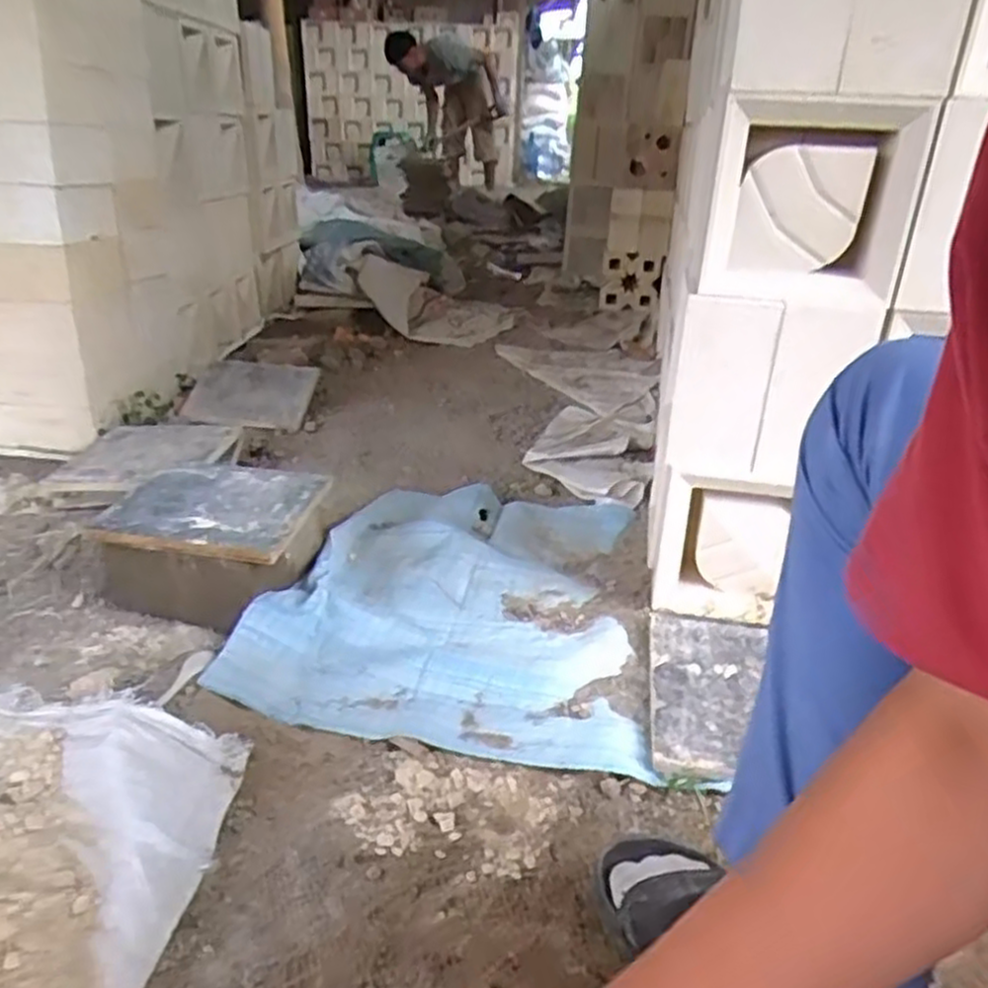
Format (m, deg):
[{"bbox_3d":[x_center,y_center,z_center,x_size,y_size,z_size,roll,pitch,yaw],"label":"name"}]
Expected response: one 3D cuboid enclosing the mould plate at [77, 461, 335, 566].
[{"bbox_3d":[-0.372,0.015,1.063,0.237,0.024,0.243,4,23,6],"label":"mould plate"}]

